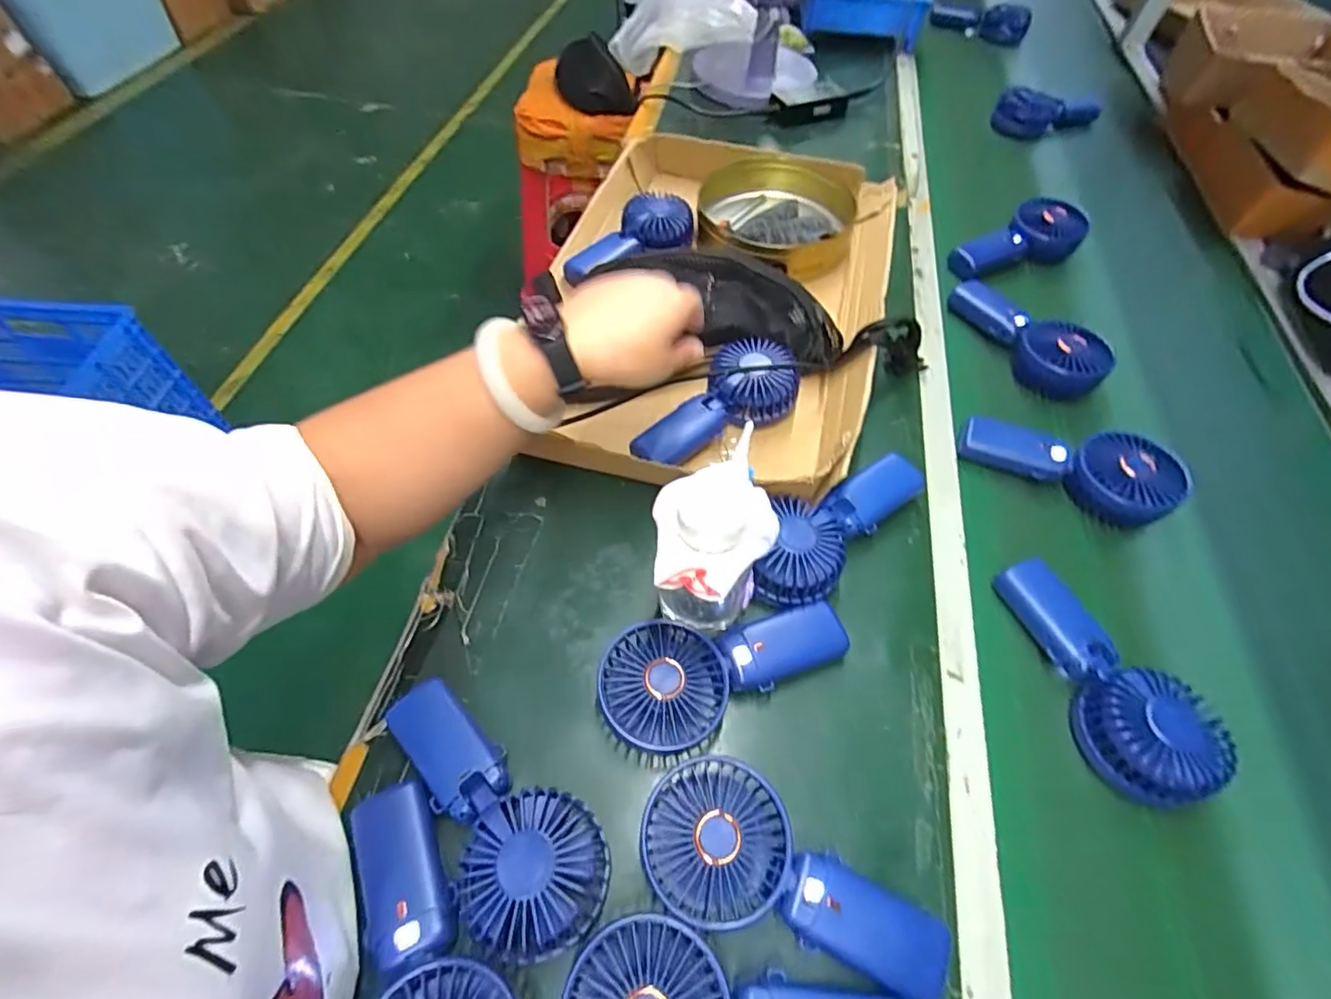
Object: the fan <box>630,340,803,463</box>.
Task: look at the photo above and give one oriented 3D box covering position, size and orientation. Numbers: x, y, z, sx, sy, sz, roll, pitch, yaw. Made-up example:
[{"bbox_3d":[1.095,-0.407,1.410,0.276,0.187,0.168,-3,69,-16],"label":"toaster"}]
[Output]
[{"bbox_3d":[0.045,-0.090,0.551,0.175,0.051,0.079,-34,64,-6],"label":"fan"}]

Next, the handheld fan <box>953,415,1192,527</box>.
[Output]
[{"bbox_3d":[0.372,-0.033,0.540,0.181,0.057,0.069,27,60,14],"label":"handheld fan"}]

